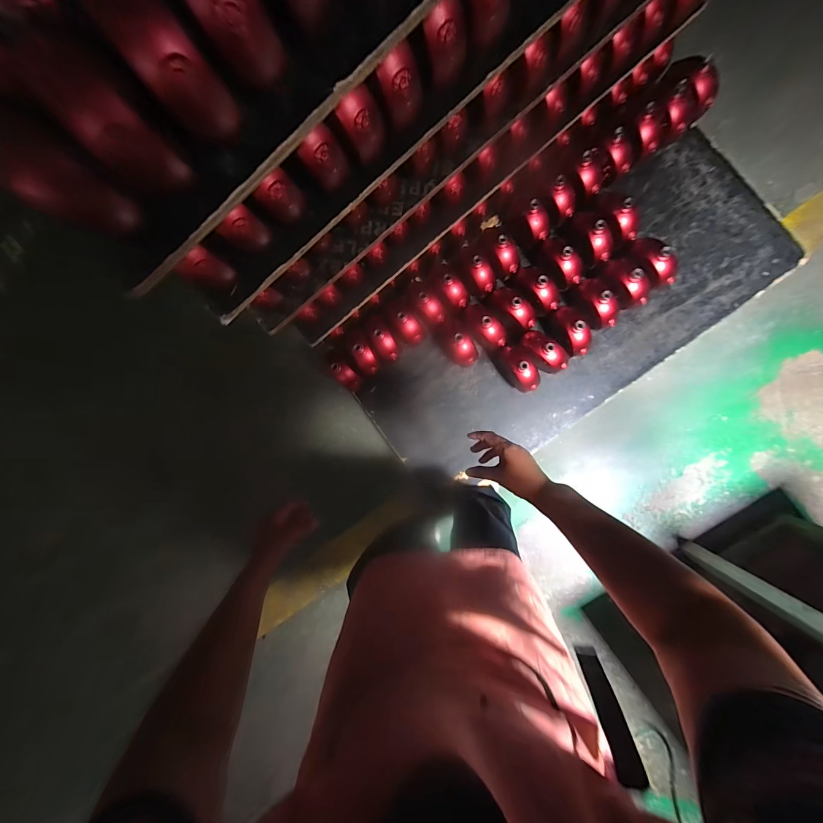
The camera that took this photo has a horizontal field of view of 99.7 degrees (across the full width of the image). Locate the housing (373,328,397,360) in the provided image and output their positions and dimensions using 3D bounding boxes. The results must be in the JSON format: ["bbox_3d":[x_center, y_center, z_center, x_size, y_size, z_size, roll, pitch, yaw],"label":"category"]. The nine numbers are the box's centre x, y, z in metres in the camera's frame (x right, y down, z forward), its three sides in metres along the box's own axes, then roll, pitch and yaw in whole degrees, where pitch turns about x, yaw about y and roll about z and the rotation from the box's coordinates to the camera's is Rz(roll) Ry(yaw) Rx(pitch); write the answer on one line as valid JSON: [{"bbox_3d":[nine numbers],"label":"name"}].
[{"bbox_3d":[-0.082,-0.200,0.992,0.055,0.048,0.098,-38,128,0],"label":"housing"}]

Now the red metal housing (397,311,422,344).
[{"bbox_3d":[-0.010,-0.247,0.983,0.058,0.094,0.095,-32,83,7],"label":"red metal housing"}]

